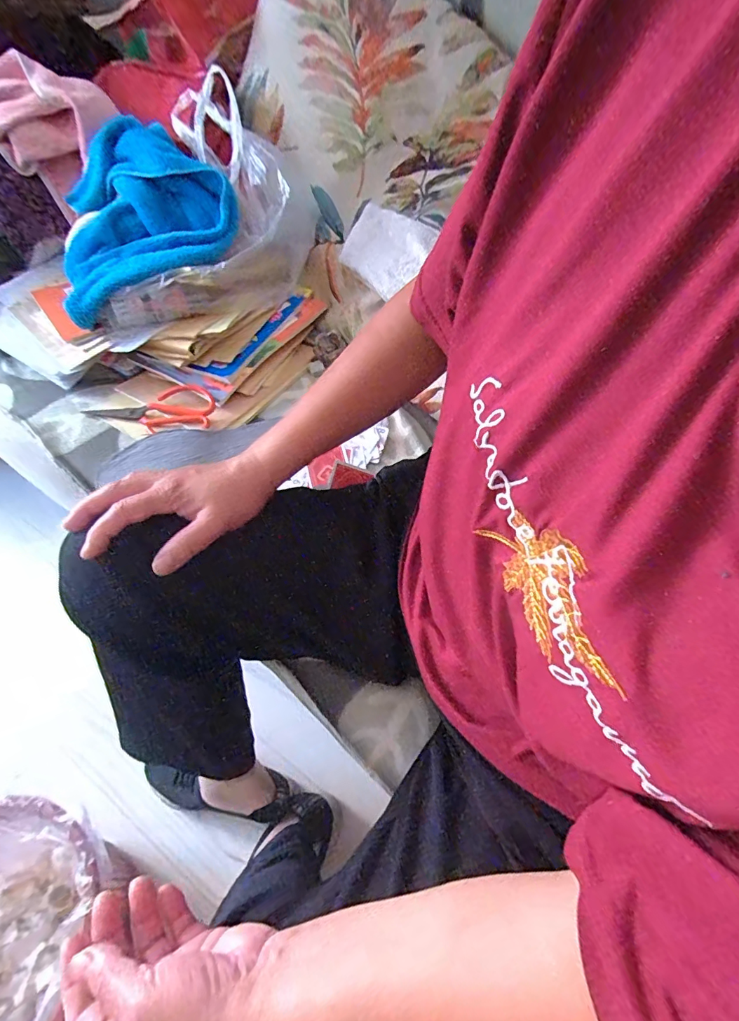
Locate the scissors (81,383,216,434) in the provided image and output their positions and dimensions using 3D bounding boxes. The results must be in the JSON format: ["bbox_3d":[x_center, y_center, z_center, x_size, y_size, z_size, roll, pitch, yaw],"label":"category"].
[{"bbox_3d":[-0.292,-0.135,0.589,0.167,0.018,0.076,-7,55,-7],"label":"scissors"}]

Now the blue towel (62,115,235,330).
[{"bbox_3d":[-0.321,-0.406,0.602,0.250,0.052,0.221,-28,80,4],"label":"blue towel"}]

